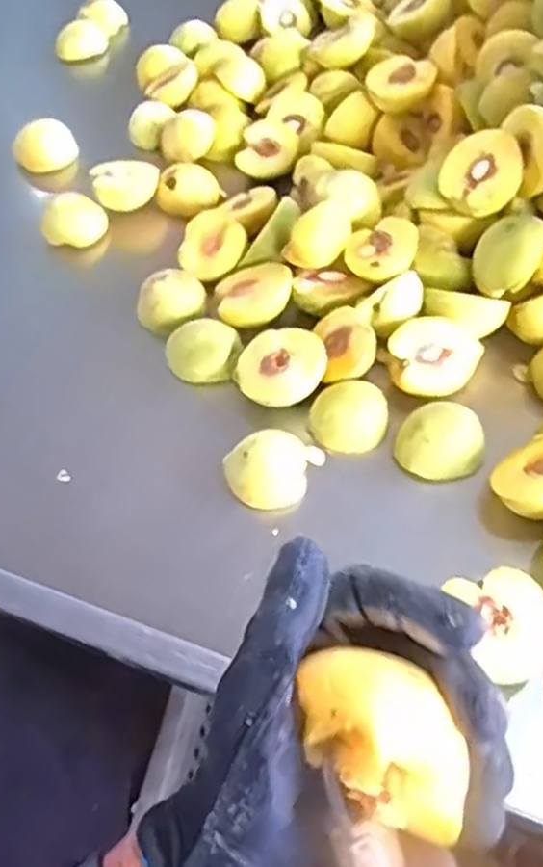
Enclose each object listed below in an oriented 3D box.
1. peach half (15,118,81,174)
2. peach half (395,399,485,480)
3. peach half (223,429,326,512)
[{"bbox_3d":[-0.238,-0.302,0.808,0.063,0.035,0.052,-19,54,-8],"label":"peach half"},{"bbox_3d":[0.121,0.004,0.550,0.060,0.027,0.049,-13,54,-4],"label":"peach half"},{"bbox_3d":[0.004,0.023,0.550,0.071,0.030,0.051,-30,57,-16],"label":"peach half"}]

